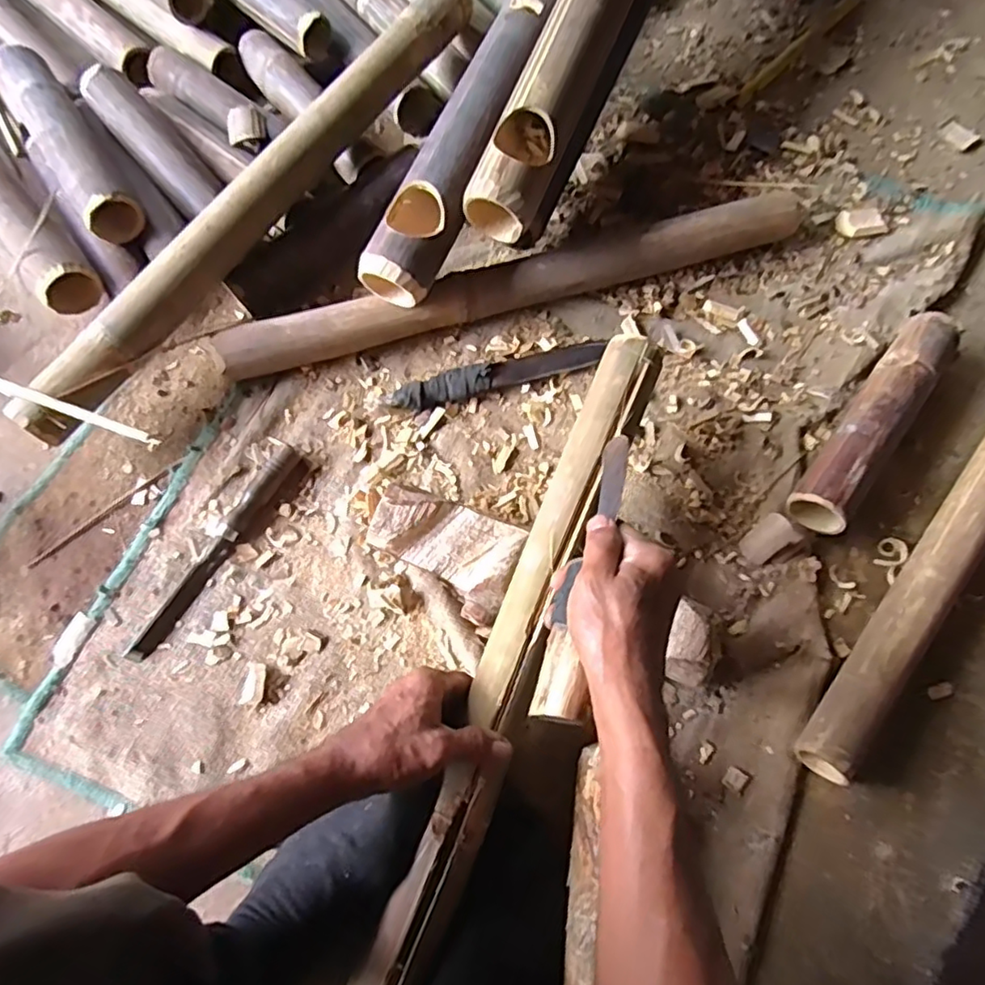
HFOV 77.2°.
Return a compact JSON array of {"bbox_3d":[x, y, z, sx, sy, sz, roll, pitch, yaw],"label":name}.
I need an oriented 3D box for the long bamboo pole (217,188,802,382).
[{"bbox_3d":[0.034,-0.230,0.682,0.657,0.058,0.050,-16,73,-6],"label":"long bamboo pole"}]

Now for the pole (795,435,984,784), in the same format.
[{"bbox_3d":[0.487,-0.003,0.614,0.049,0.053,0.652,37,76,11],"label":"pole"}]

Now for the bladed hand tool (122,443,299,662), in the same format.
[{"bbox_3d":[-0.272,0.054,0.603,0.026,0.017,0.242,30,74,9],"label":"bladed hand tool"}]

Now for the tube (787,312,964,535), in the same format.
[{"bbox_3d":[0.395,-0.078,0.633,0.056,0.055,0.269,37,76,11],"label":"tube"}]

